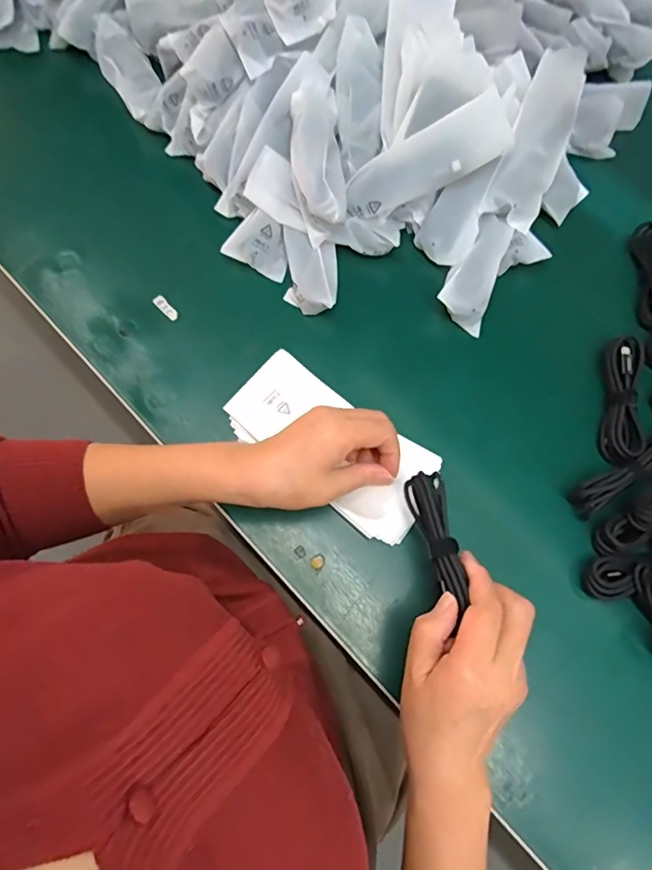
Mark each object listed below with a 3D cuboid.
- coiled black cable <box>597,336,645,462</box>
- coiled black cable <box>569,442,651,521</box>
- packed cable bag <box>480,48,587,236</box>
[{"bbox_3d":[0.258,-0.030,0.426,0.031,0.018,0.109,8,73,2],"label":"coiled black cable"},{"bbox_3d":[0.255,0.028,0.402,0.113,0.021,0.025,-31,75,-10],"label":"coiled black cable"},{"bbox_3d":[0.194,-0.266,0.441,0.055,0.015,0.150,22,93,-20],"label":"packed cable bag"}]

